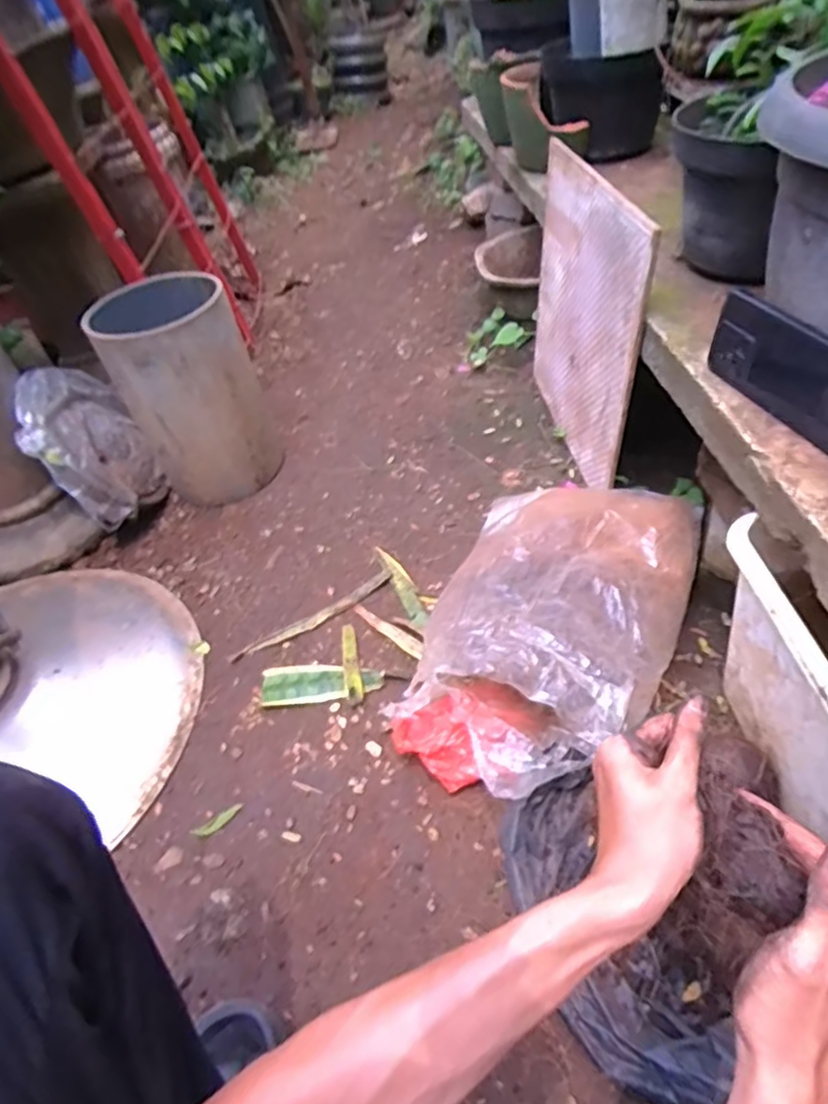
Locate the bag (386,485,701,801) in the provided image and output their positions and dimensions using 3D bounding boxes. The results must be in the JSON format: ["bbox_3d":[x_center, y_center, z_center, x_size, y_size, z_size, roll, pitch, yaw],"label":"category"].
[{"bbox_3d":[0.159,0.055,0.707,0.260,0.191,0.407,12,51,24],"label":"bag"}]

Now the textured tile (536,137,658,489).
[{"bbox_3d":[0.247,-0.339,0.931,0.019,0.390,0.406,-9,50,-3],"label":"textured tile"}]

